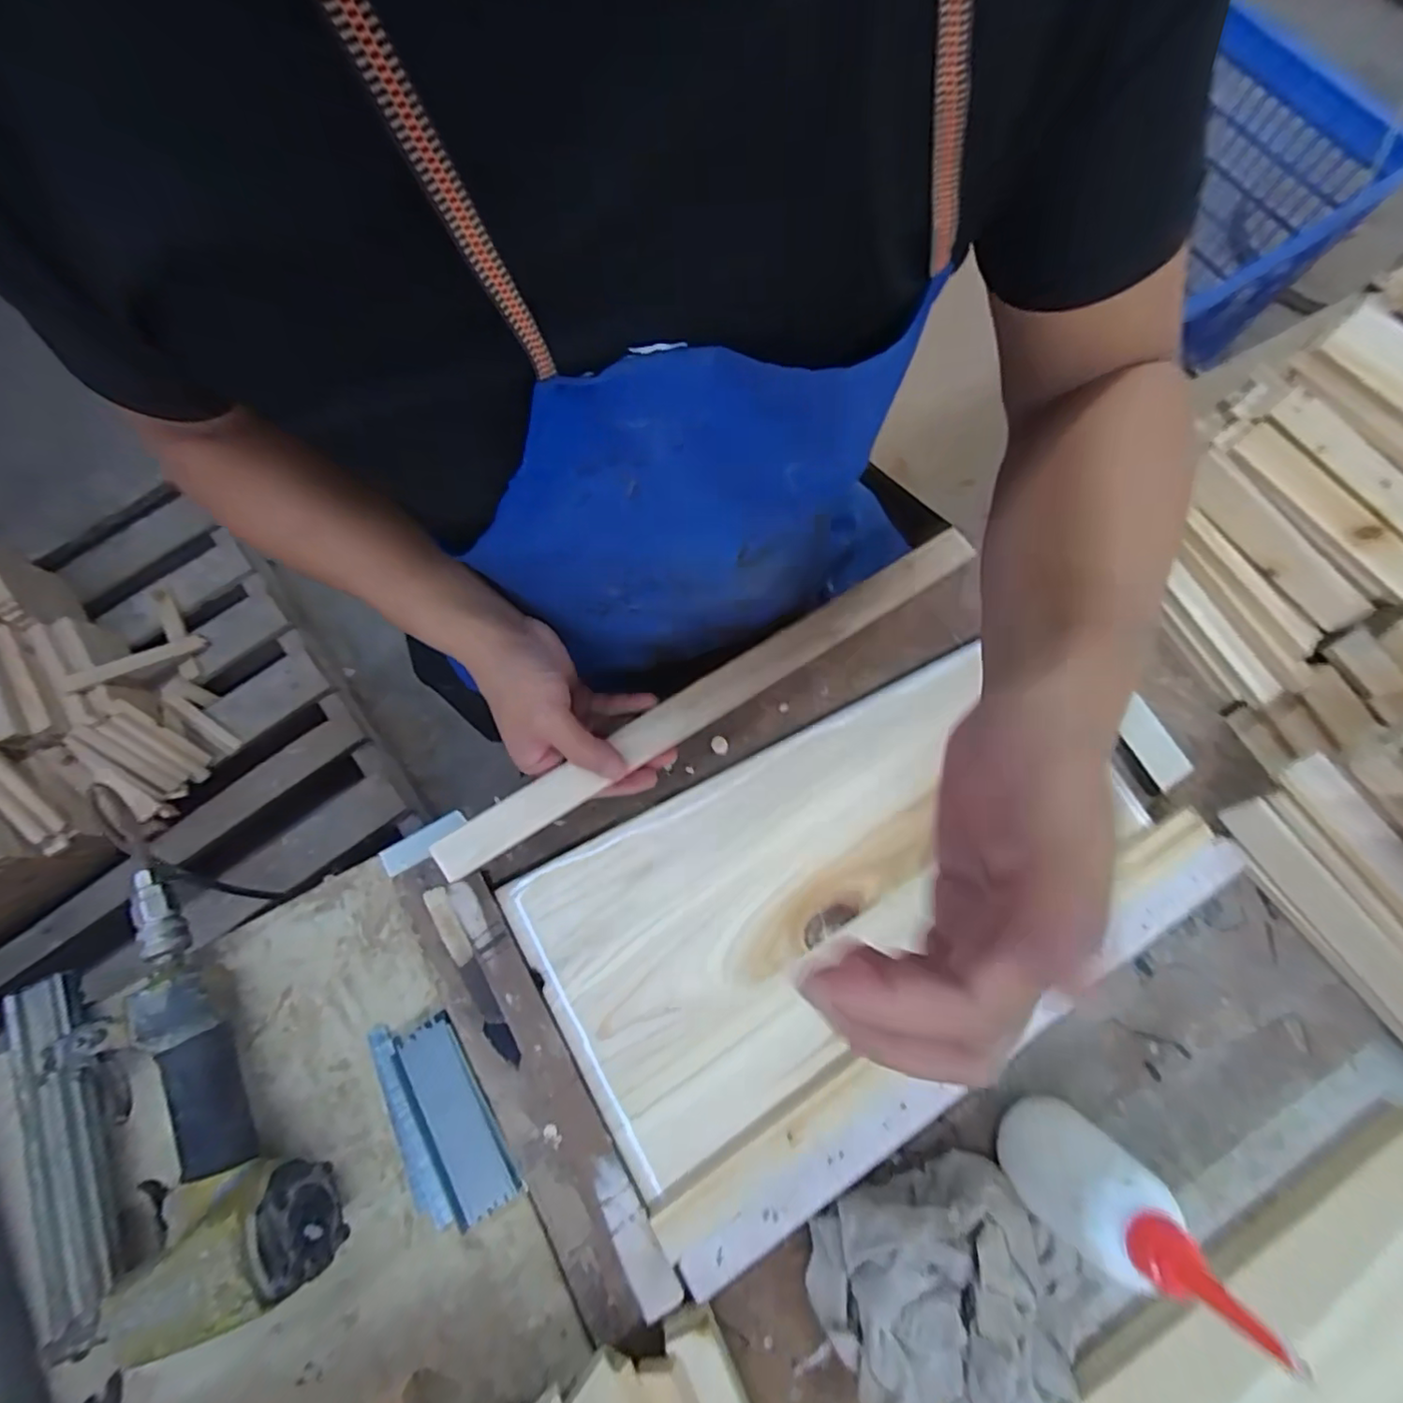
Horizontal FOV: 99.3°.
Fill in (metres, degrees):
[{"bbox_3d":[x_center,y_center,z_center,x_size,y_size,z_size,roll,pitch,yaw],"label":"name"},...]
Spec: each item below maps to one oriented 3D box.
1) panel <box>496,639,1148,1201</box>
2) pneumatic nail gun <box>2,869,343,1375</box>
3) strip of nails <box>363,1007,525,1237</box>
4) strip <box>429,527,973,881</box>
[{"bbox_3d":[0.076,0.123,0.418,0.382,0.015,0.201,-31,79,-6],"label":"panel"},{"bbox_3d":[-0.351,0.260,0.362,0.162,0.065,0.259,-35,79,-7],"label":"pneumatic nail gun"},{"bbox_3d":[-0.174,0.271,0.386,0.065,0.016,0.126,-28,78,-6],"label":"strip of nails"},{"bbox_3d":[0.021,-0.013,0.424,0.443,0.012,0.026,-31,79,-13],"label":"strip"}]

